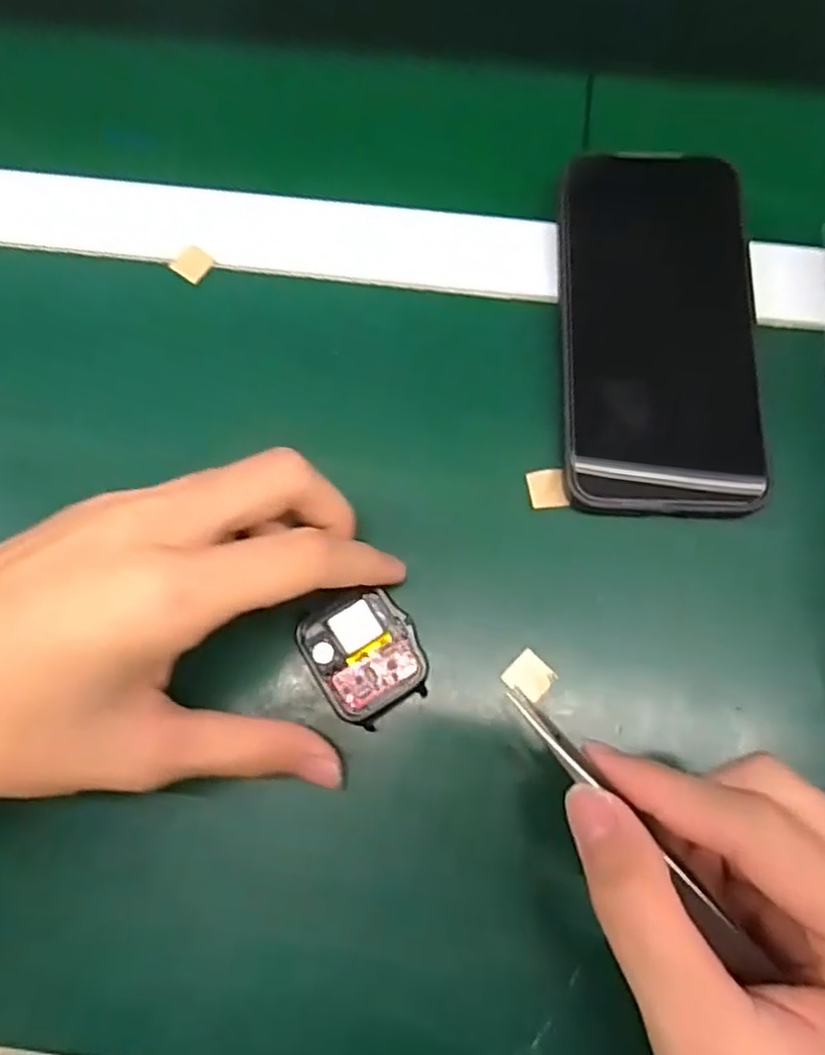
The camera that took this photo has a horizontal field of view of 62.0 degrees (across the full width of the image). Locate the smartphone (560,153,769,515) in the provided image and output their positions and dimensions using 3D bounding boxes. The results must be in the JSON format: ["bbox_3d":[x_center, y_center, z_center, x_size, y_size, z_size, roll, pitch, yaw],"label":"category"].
[{"bbox_3d":[0.101,-0.084,0.283,0.077,0.008,0.160,2,74,2],"label":"smartphone"}]

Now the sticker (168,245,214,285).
[{"bbox_3d":[-0.097,-0.116,0.303,0.015,0.004,0.015,38,83,1],"label":"sticker"}]

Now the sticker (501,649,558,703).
[{"bbox_3d":[0.043,0.055,0.251,0.016,0.004,0.015,42,77,12],"label":"sticker"}]

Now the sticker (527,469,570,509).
[{"bbox_3d":[0.053,-0.016,0.271,0.015,0.004,0.016,-7,73,-2],"label":"sticker"}]

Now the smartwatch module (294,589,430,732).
[{"bbox_3d":[-0.018,0.045,0.250,0.037,0.012,0.047,-31,75,-11],"label":"smartwatch module"}]

